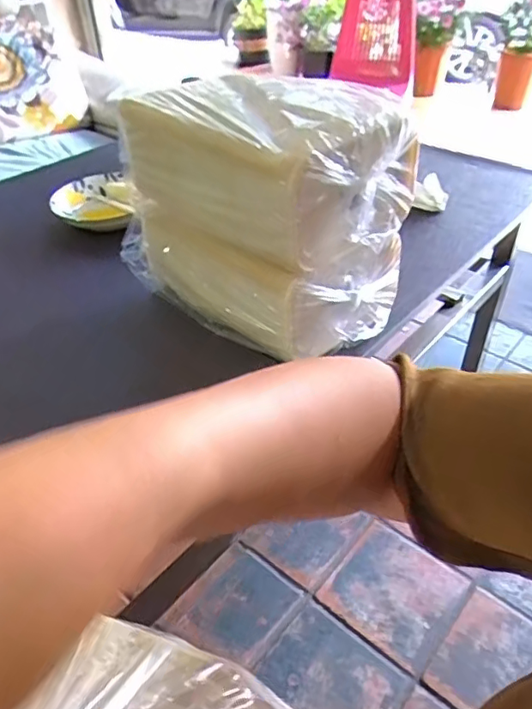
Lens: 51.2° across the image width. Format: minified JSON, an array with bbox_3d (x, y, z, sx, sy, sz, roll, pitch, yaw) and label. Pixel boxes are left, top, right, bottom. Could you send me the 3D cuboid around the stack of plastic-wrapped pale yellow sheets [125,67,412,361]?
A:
[{"bbox_3d":[-0.016,-0.176,0.659,0.316,0.254,0.194,26,47,29],"label":"stack of plastic-wrapped pale yellow sheets"}]

